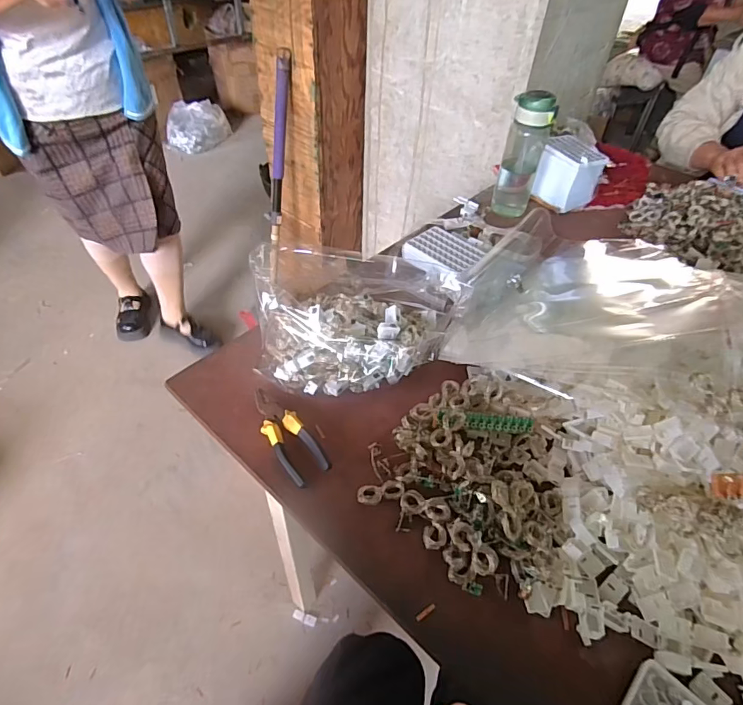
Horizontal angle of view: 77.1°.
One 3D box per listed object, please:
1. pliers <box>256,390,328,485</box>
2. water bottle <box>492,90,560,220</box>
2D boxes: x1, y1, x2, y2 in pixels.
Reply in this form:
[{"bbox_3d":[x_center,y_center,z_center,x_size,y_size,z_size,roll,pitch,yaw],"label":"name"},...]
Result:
[{"bbox_3d":[-0.103,0.097,0.561,0.045,0.020,0.138,-26,53,-25],"label":"pliers"},{"bbox_3d":[0.287,-0.363,0.891,0.076,0.225,0.073,16,48,12],"label":"water bottle"}]

